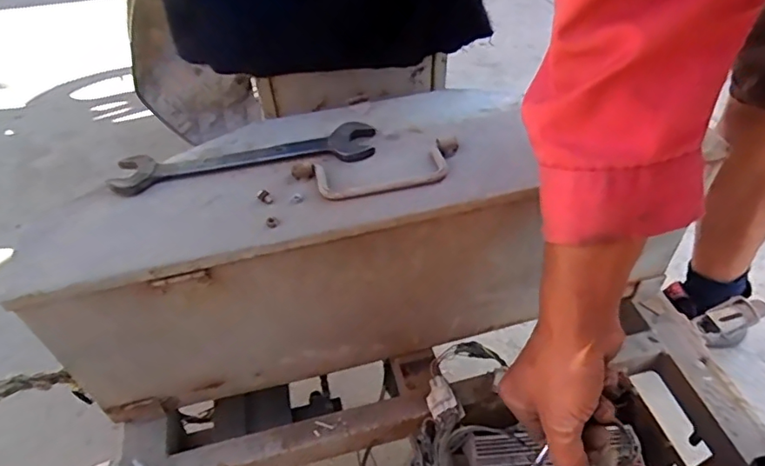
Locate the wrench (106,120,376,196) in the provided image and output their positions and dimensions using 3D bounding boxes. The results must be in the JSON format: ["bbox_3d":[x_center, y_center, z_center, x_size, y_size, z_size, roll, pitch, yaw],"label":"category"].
[{"bbox_3d":[-0.111,-0.064,0.440,0.212,0.017,0.046,-13,46,-9],"label":"wrench"}]

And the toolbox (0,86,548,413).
[{"bbox_3d":[-0.070,0.008,0.492,0.387,0.176,0.164,-12,46,-9],"label":"toolbox"}]

